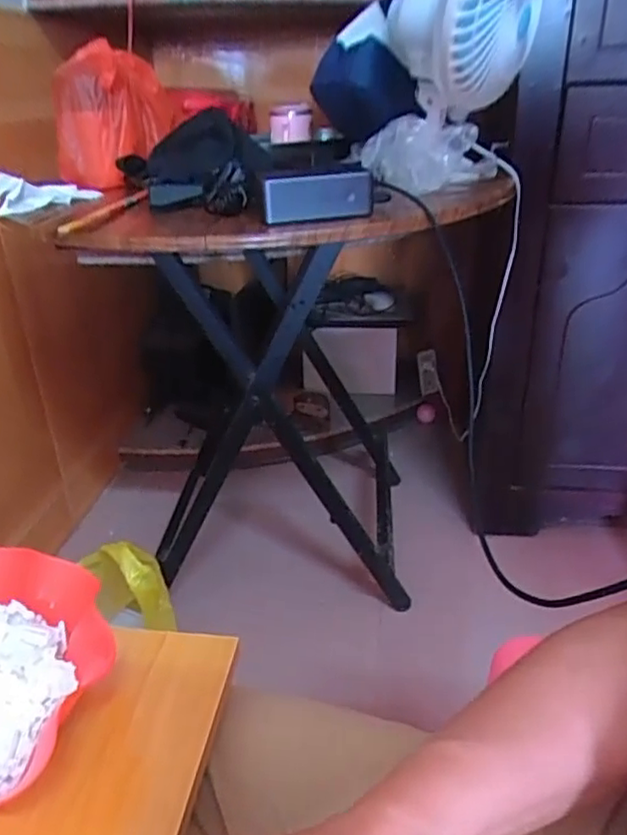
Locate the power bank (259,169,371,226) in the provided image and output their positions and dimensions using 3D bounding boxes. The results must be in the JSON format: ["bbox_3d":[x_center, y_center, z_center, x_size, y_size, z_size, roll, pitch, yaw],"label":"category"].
[{"bbox_3d":[0.006,-0.246,0.715,0.126,0.051,0.030,-9,29,-14],"label":"power bank"}]

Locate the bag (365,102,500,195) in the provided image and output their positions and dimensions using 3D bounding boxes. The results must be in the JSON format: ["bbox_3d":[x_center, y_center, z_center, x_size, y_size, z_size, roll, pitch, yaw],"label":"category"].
[{"bbox_3d":[0.157,-0.359,0.862,0.146,0.080,0.161,-9,29,-13],"label":"bag"}]

